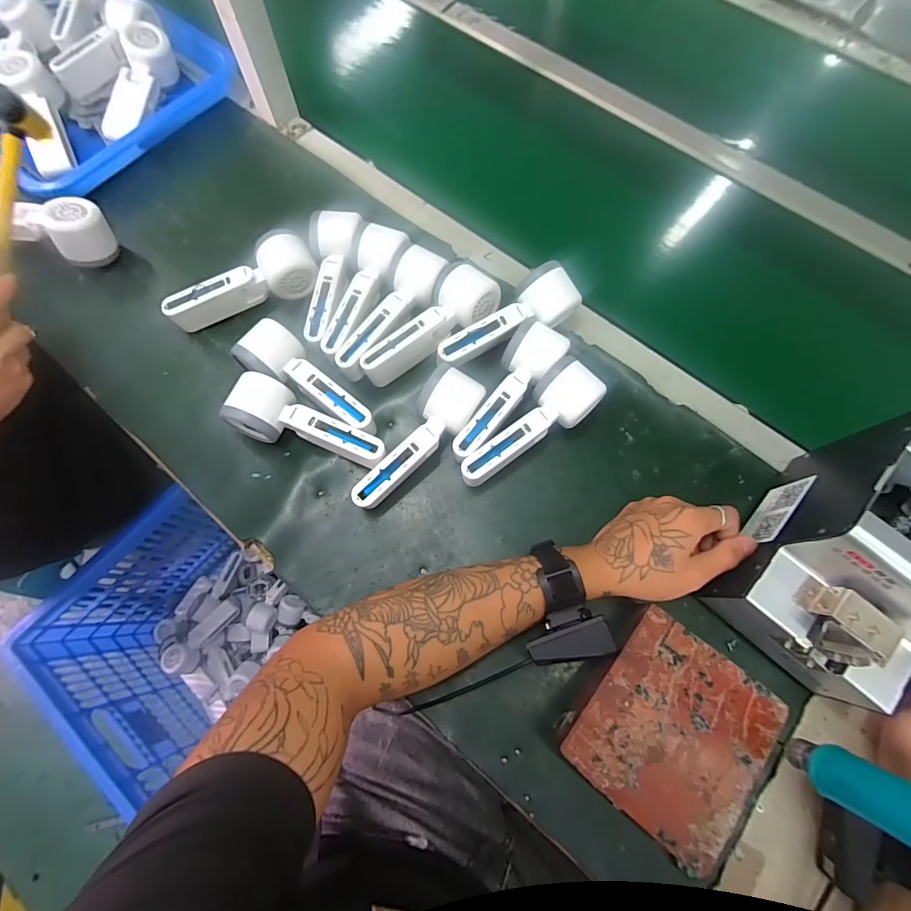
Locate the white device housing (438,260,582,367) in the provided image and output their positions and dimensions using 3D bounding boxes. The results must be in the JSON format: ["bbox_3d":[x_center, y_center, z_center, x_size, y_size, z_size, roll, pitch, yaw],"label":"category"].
[{"bbox_3d":[0.058,-0.138,0.477,0.165,0.047,0.057,-38,76,-12],"label":"white device housing"}]

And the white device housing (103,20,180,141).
[{"bbox_3d":[-0.434,-0.496,0.590,0.050,0.054,0.165,12,71,4],"label":"white device housing"}]

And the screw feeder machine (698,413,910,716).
[{"bbox_3d":[0.327,0.087,0.350,0.126,0.141,0.173,42,76,13],"label":"screw feeder machine"}]

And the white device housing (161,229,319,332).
[{"bbox_3d":[-0.243,-0.195,0.506,0.169,0.049,0.067,-20,72,-7],"label":"white device housing"}]

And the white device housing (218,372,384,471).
[{"bbox_3d":[-0.149,-0.025,0.451,0.166,0.051,0.061,27,73,8],"label":"white device housing"}]

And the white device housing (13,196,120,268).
[{"bbox_3d":[-0.493,-0.269,0.520,0.160,0.063,0.062,10,71,3],"label":"white device housing"}]

